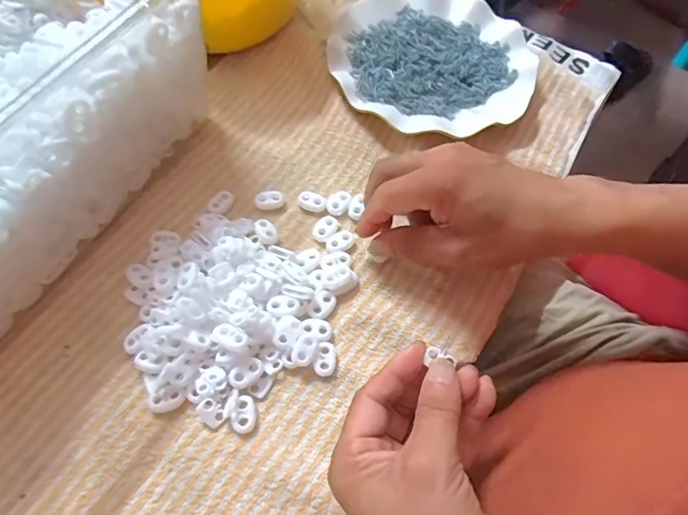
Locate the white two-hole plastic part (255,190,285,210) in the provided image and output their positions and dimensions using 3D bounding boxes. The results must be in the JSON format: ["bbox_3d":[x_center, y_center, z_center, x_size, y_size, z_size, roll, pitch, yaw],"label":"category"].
[{"bbox_3d":[-0.058,-0.045,0.375,0.022,0.005,0.014,-8,62,-7],"label":"white two-hole plastic part"}]

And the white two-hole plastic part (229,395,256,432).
[{"bbox_3d":[-0.062,0.096,0.298,0.015,0.004,0.022,3,61,-2],"label":"white two-hole plastic part"}]

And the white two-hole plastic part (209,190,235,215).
[{"bbox_3d":[-0.094,-0.043,0.371,0.016,0.005,0.023,24,63,10],"label":"white two-hole plastic part"}]

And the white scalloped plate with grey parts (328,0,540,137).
[{"bbox_3d":[0.083,-0.185,0.440,0.178,0.018,0.181,1,61,-3],"label":"white scalloped plate with grey parts"}]

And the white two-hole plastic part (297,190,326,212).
[{"bbox_3d":[-0.025,-0.043,0.378,0.022,0.008,0.016,16,61,5],"label":"white two-hole plastic part"}]

